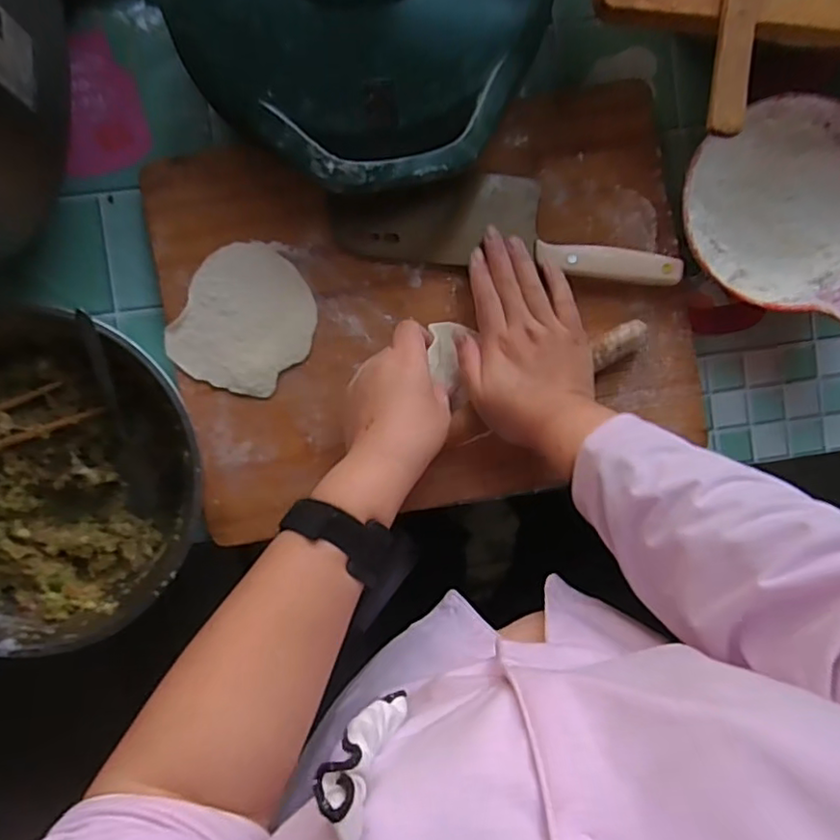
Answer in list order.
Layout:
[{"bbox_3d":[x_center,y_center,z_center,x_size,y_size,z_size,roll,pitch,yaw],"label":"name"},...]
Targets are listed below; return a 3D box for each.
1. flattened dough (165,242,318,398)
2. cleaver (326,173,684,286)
[{"bbox_3d":[-0.141,-0.082,0.506,0.104,0.009,0.117,26,90,-3],"label":"flattened dough"},{"bbox_3d":[0.069,-0.159,0.501,0.280,0.015,0.080,10,91,2],"label":"cleaver"}]

